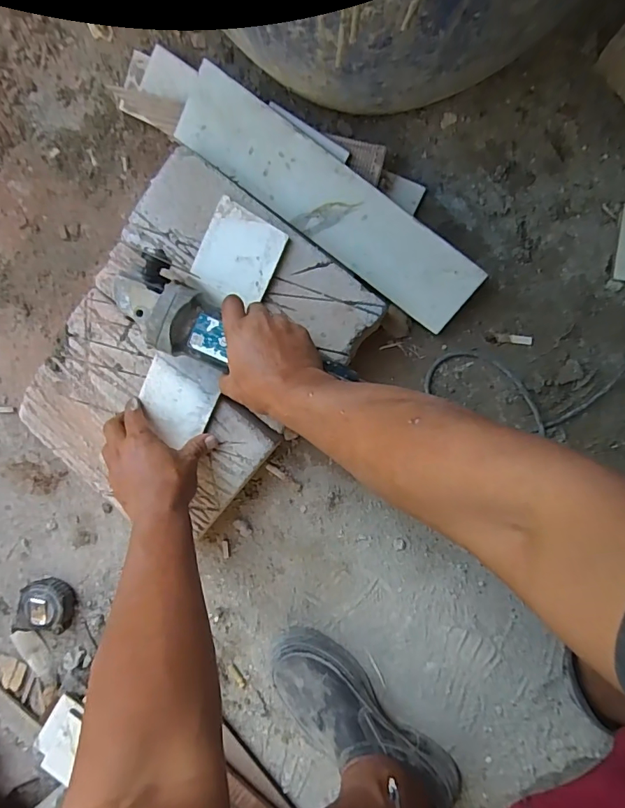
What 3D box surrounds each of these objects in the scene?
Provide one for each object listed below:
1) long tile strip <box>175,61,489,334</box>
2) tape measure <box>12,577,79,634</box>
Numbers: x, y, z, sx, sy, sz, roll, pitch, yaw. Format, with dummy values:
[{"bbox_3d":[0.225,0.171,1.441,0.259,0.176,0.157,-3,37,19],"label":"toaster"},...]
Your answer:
[{"bbox_3d":[0.019,-0.234,0.552,0.388,0.006,0.089,37,118,-2],"label":"long tile strip"},{"bbox_3d":[-0.378,0.282,0.663,0.073,0.035,0.073,-6,90,10],"label":"tape measure"}]

